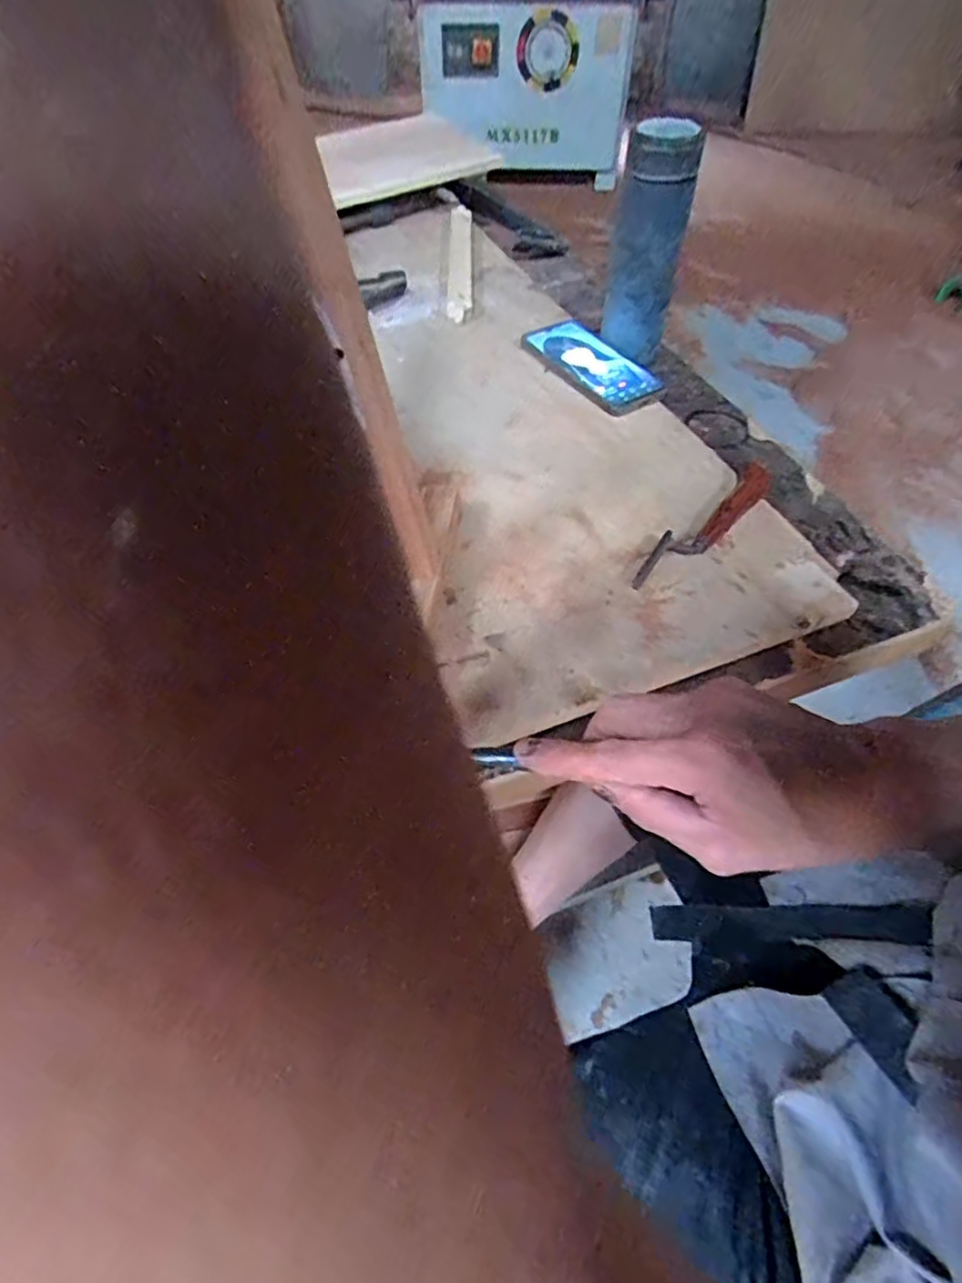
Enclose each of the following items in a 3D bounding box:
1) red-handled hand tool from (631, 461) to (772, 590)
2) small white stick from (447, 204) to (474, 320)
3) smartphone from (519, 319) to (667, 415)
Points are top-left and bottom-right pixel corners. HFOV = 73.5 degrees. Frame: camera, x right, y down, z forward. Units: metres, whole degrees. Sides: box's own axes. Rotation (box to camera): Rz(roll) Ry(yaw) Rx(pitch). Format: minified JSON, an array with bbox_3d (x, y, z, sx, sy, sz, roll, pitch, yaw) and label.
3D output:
[{"bbox_3d":[0.197,-0.105,0.543,0.214,0.021,0.033,-35,60,-25],"label":"red-handled hand tool"},{"bbox_3d":[-0.027,-0.503,0.846,0.031,0.014,0.287,0,52,-1],"label":"small white stick"},{"bbox_3d":[0.121,-0.304,0.698,0.084,0.011,0.171,-26,57,-20],"label":"smartphone"}]

